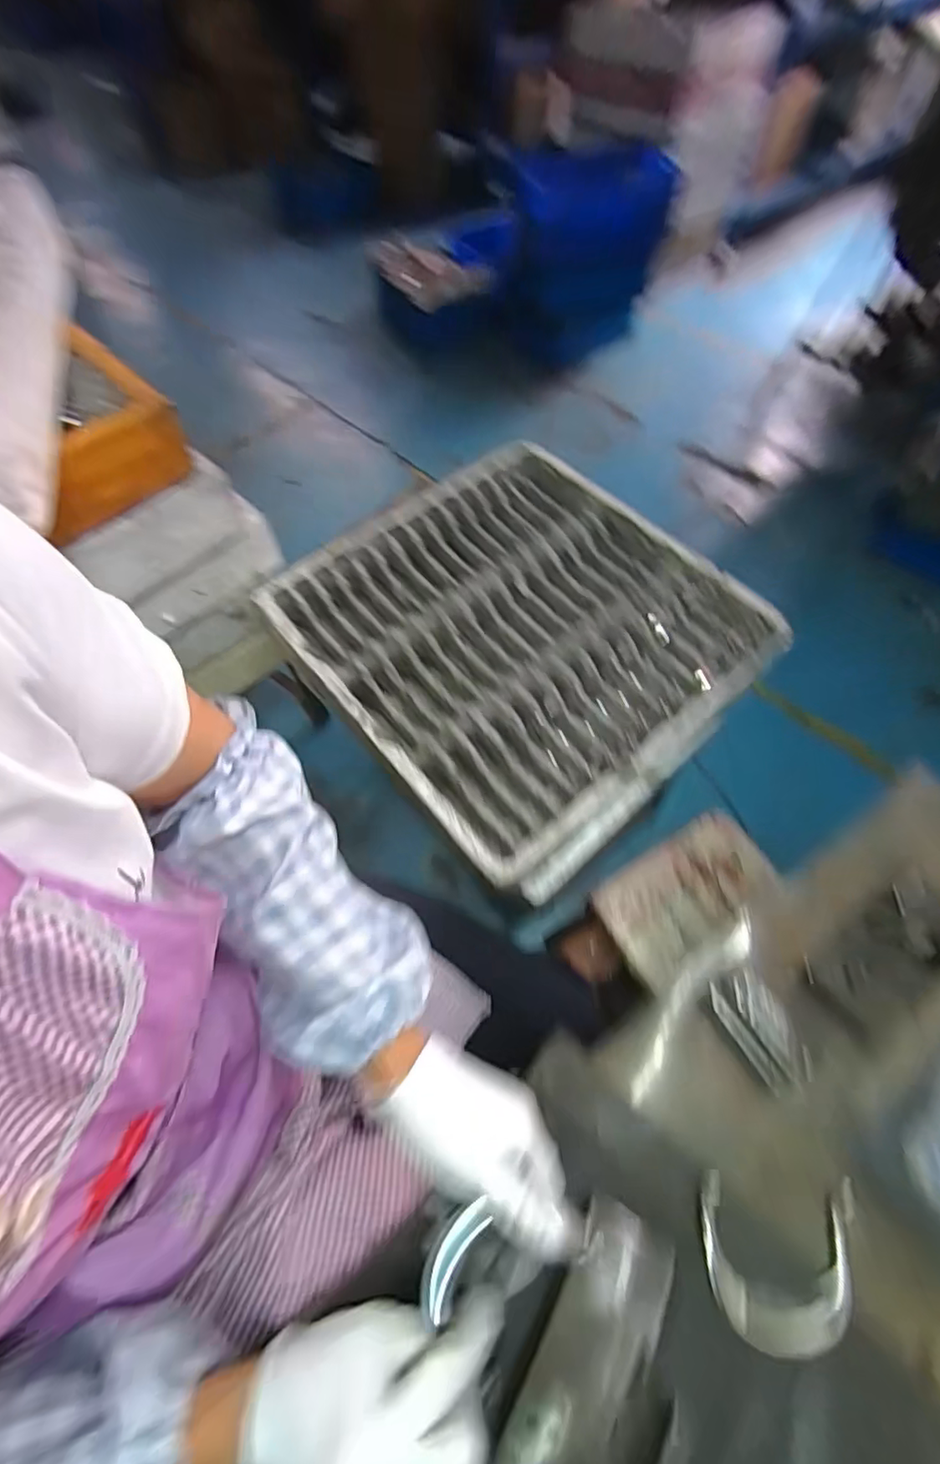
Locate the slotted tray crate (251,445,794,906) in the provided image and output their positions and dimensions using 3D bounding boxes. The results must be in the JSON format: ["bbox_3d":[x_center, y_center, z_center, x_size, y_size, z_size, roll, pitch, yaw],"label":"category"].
[{"bbox_3d":[0.072,-0.137,0.818,0.550,0.106,0.563,-37,66,-18],"label":"slotted tray crate"}]

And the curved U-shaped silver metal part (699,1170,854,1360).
[{"bbox_3d":[0.187,0.320,0.336,0.091,0.028,0.083,1,60,2],"label":"curved U-shaped silver metal part"}]

